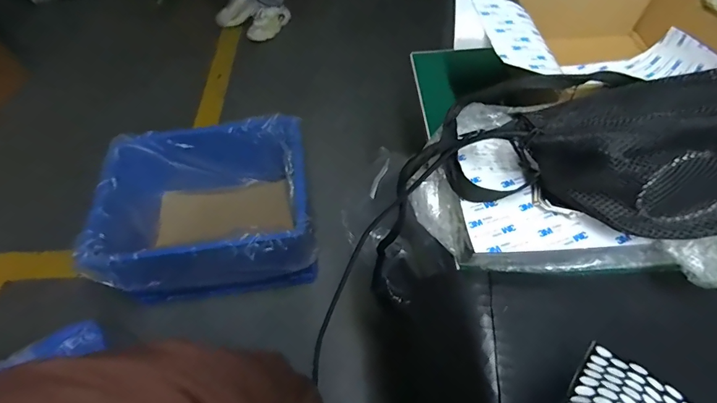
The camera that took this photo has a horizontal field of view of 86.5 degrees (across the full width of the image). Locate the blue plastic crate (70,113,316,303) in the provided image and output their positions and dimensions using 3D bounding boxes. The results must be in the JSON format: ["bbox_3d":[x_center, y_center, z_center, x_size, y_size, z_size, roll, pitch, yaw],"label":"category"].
[{"bbox_3d":[-0.413,0.032,1.132,0.549,0.297,0.460,-10,56,-4],"label":"blue plastic crate"}]

